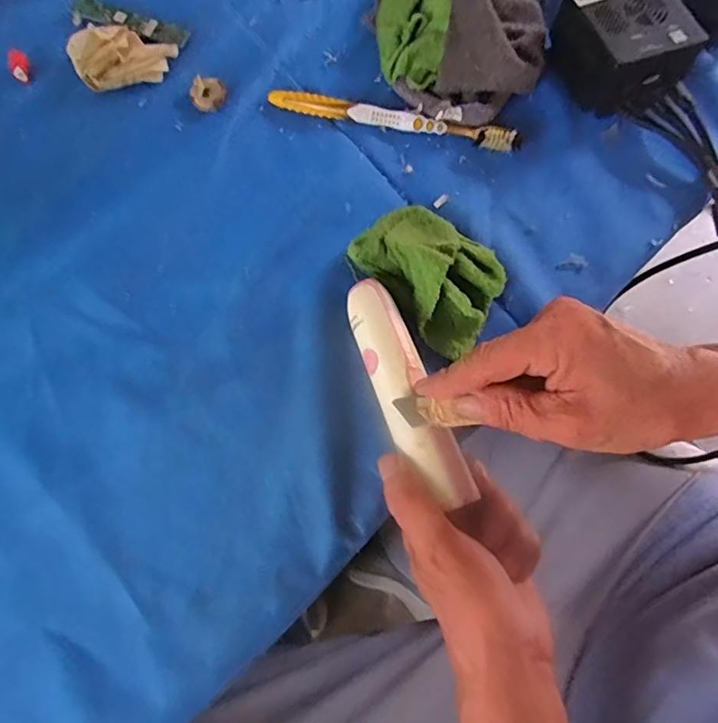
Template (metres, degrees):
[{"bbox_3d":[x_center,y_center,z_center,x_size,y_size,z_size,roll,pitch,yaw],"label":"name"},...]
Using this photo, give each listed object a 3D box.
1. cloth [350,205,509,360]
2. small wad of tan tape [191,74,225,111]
[{"bbox_3d":[0.047,-0.056,0.335,0.065,0.034,0.092,-43,78,-13],"label":"cloth"},{"bbox_3d":[-0.113,-0.201,0.399,0.025,0.006,0.030,-9,73,-4],"label":"small wad of tan tape"}]

